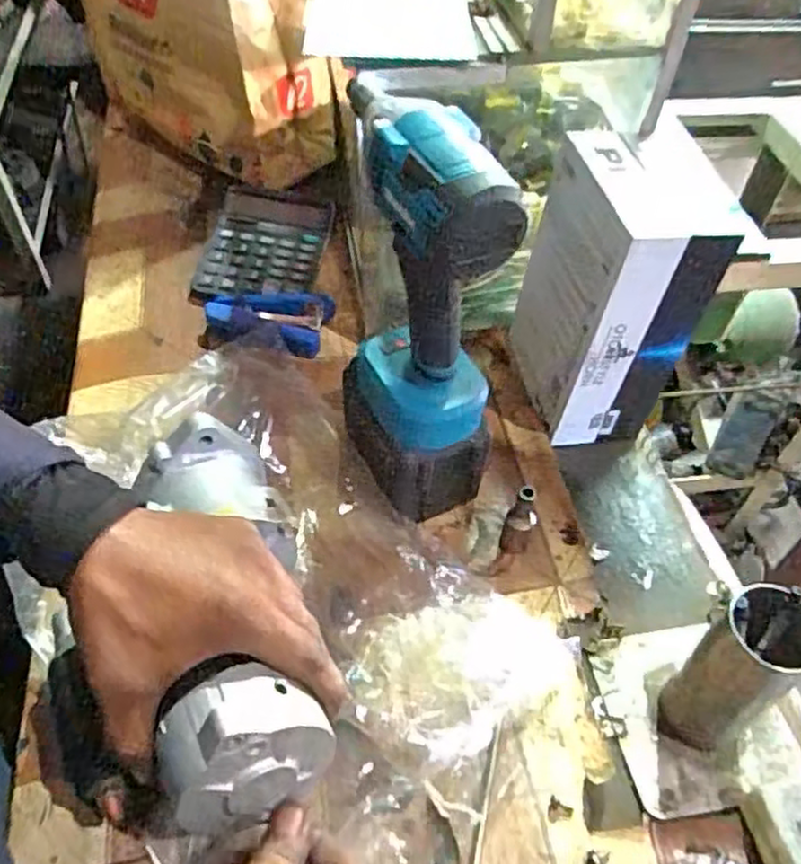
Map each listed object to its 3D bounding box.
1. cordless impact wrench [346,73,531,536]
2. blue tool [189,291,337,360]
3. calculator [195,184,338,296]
[{"bbox_3d":[0.013,-0.065,0.469,0.072,0.272,0.125,-21,55,-20],"label":"cordless impact wrench"},{"bbox_3d":[-0.138,-0.107,0.680,0.138,0.024,0.077,4,50,0],"label":"blue tool"},{"bbox_3d":[-0.139,-0.195,0.739,0.120,0.027,0.146,7,50,3],"label":"calculator"}]

